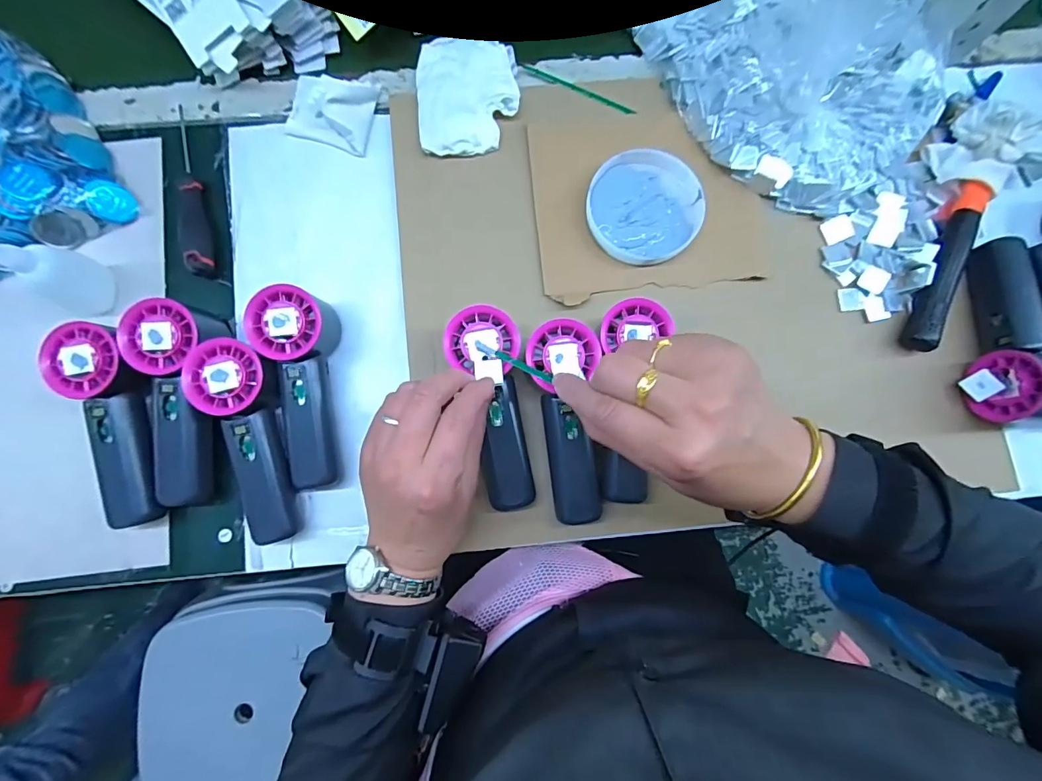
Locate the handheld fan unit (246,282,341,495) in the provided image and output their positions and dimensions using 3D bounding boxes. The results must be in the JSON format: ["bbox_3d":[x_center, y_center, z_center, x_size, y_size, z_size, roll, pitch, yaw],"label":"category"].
[{"bbox_3d":[-0.176,-0.001,0.357,0.056,0.055,0.153,-2,83,-1],"label":"handheld fan unit"}]

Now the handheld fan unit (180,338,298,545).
[{"bbox_3d":[-0.210,0.041,0.350,0.057,0.055,0.152,-11,83,-2],"label":"handheld fan unit"}]

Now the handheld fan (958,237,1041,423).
[{"bbox_3d":[0.411,-0.053,0.367,0.065,0.053,0.153,2,83,0],"label":"handheld fan"}]

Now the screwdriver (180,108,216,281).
[{"bbox_3d":[-0.292,-0.177,0.392,0.024,0.021,0.158,-14,83,-2],"label":"screwdriver"}]

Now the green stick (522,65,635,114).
[{"bbox_3d":[0.055,-0.284,0.423,0.112,0.006,0.009,23,83,2],"label":"green stick"}]

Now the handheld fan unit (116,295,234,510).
[{"bbox_3d":[-0.268,0.010,0.358,0.048,0.049,0.157,-4,95,-1],"label":"handheld fan unit"}]

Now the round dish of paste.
[{"bbox_3d":[0.109,-0.161,0.397,0.100,0.017,0.096,0,83,0],"label":"round dish of paste"}]

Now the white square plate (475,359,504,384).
[{"bbox_3d":[-0.024,-0.015,0.334,0.021,0.004,0.023,1,47,-8],"label":"white square plate"}]

